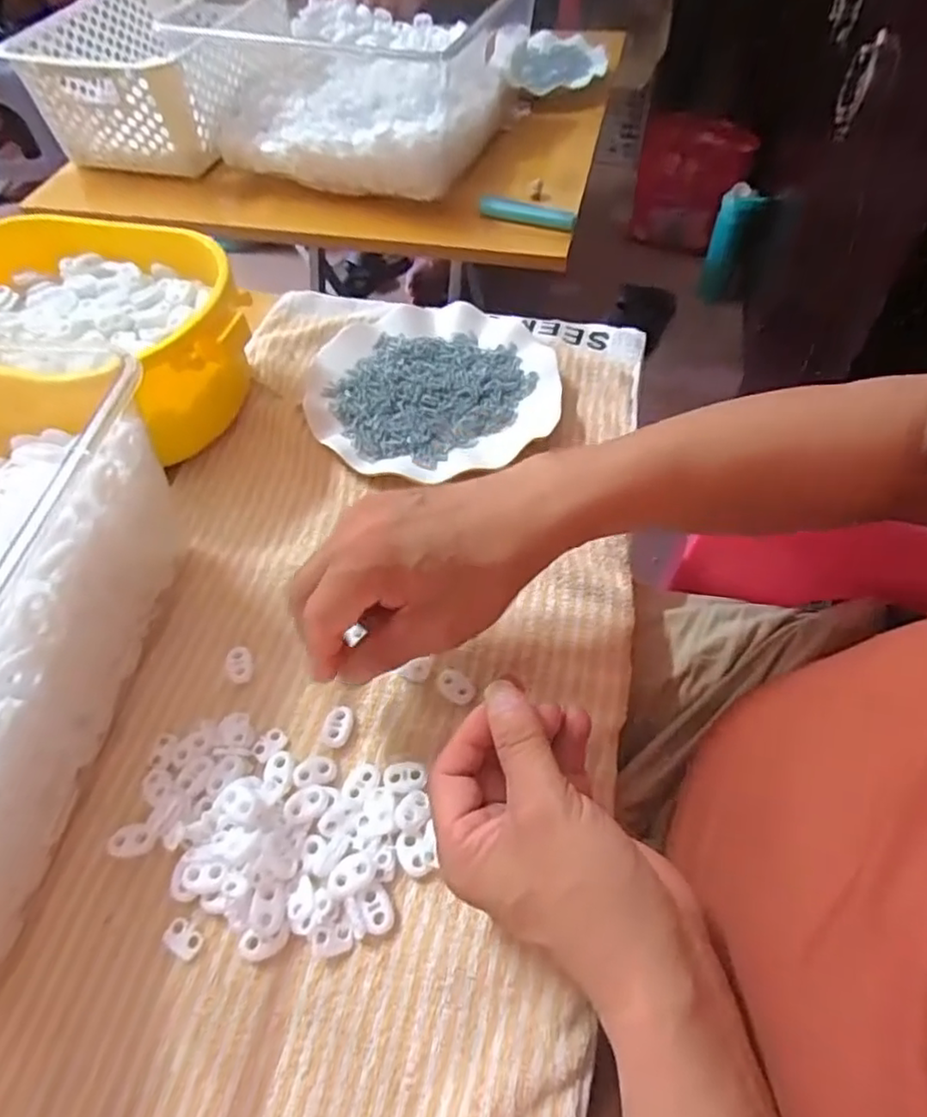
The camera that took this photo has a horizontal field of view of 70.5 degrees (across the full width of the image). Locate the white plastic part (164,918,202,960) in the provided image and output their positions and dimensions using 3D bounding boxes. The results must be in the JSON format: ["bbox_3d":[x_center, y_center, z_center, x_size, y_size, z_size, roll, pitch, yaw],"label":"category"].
[{"bbox_3d":[-0.129,0.175,0.301,0.018,0.004,0.012,29,61,21],"label":"white plastic part"}]

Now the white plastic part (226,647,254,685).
[{"bbox_3d":[-0.128,0.061,0.375,0.014,0.004,0.022,-18,56,-10],"label":"white plastic part"}]

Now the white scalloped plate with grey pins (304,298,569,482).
[{"bbox_3d":[-0.021,-0.128,0.487,0.181,0.017,0.172,-1,55,2],"label":"white scalloped plate with grey pins"}]

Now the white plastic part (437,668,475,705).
[{"bbox_3d":[-0.005,0.071,0.364,0.023,0.004,0.013,34,63,23],"label":"white plastic part"}]

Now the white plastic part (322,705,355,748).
[{"bbox_3d":[-0.068,0.090,0.353,0.016,0.004,0.021,8,56,8],"label":"white plastic part"}]

